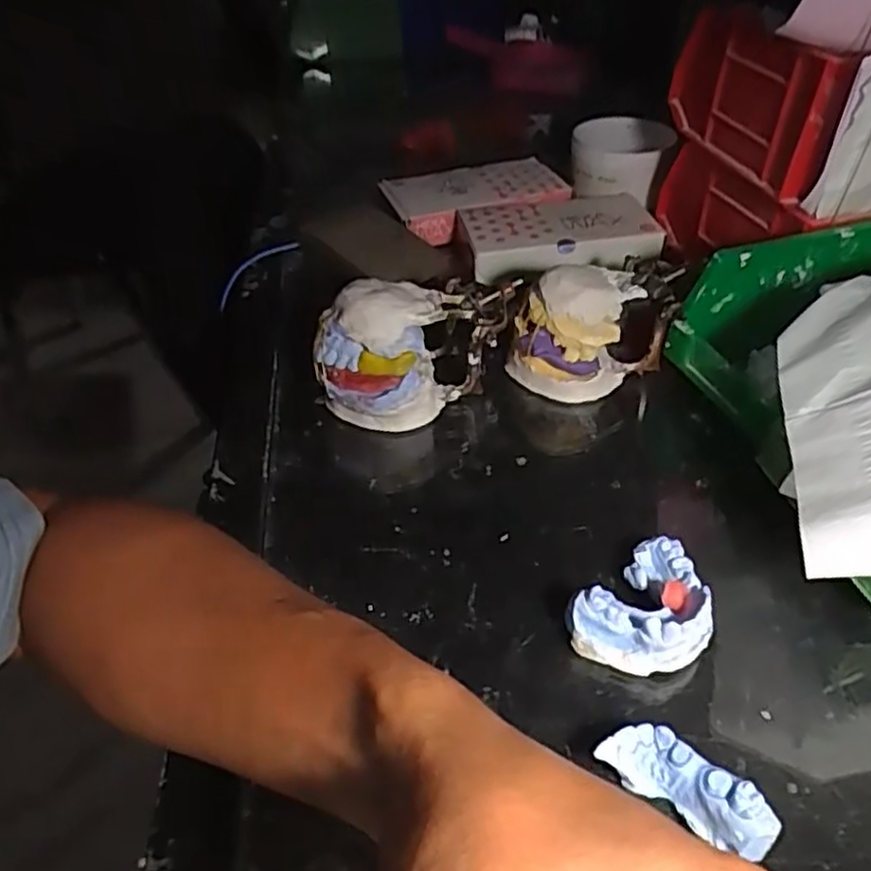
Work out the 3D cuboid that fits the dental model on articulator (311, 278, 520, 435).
[{"bbox_3d":[-0.009,-0.054,0.441,0.123,0.078,0.055,-21,45,-20],"label":"dental model on articulator"}]

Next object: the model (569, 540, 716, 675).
[{"bbox_3d":[0.097,0.078,0.320,0.066,0.029,0.049,-31,49,-29],"label":"model"}]

